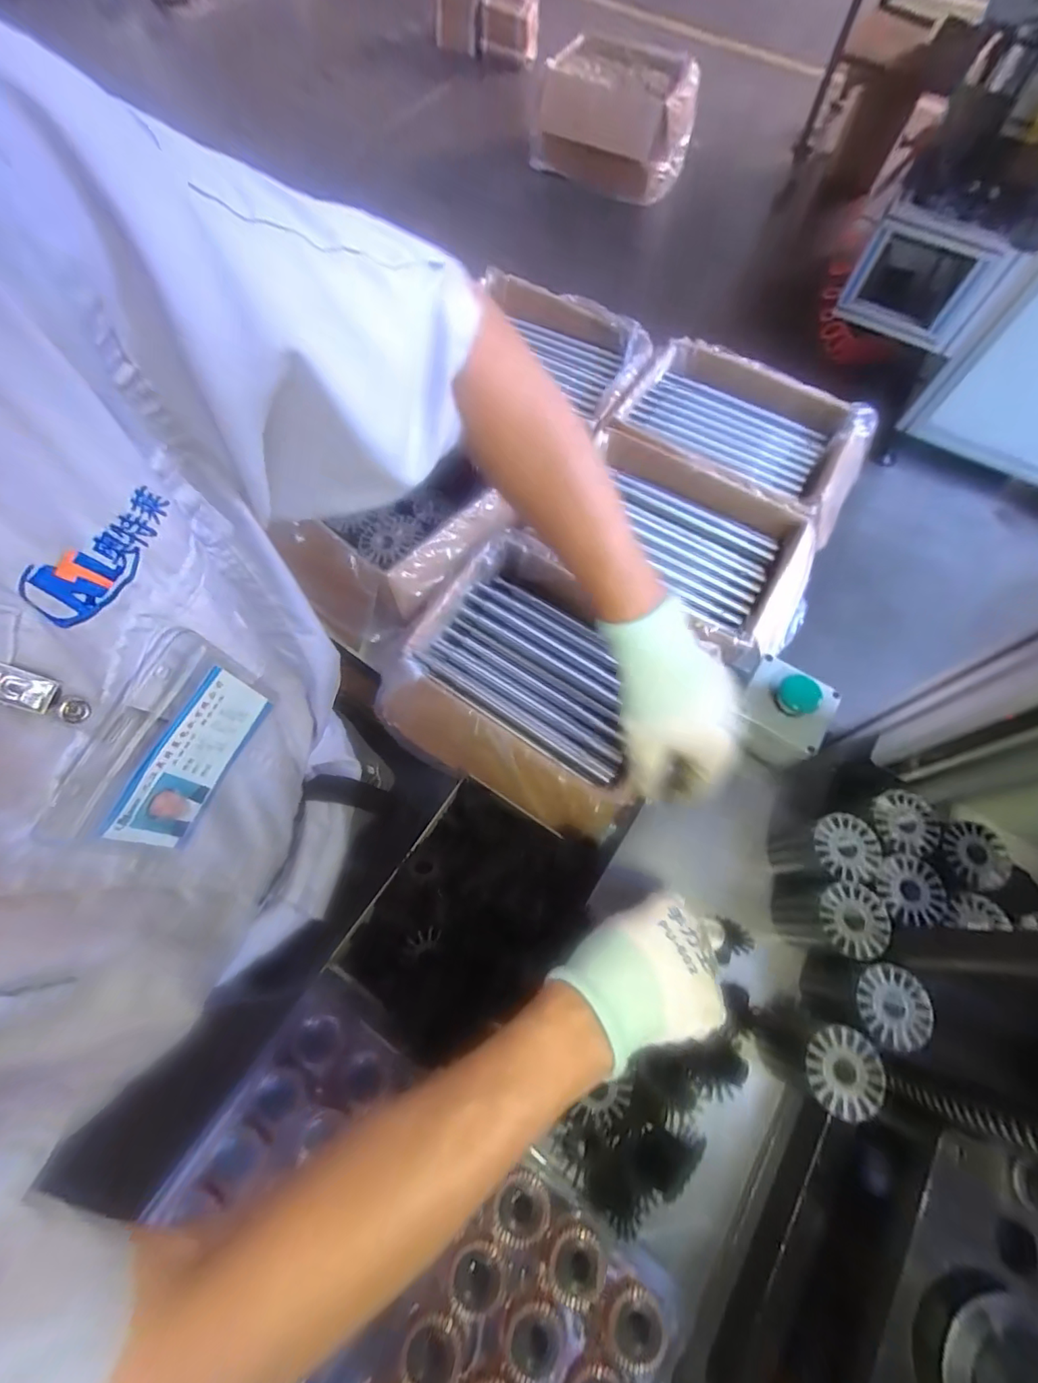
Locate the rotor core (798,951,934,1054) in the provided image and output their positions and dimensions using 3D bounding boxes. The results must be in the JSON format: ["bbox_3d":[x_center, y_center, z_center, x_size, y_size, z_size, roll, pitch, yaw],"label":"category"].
[{"bbox_3d":[0.263,0.239,0.413,0.060,0.079,0.051,20,68,6],"label":"rotor core"}]

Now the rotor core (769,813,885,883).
[{"bbox_3d":[0.258,0.139,0.453,0.056,0.076,0.049,-3,68,-3],"label":"rotor core"}]

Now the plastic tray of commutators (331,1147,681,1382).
[{"bbox_3d":[0.001,0.432,0.329,0.201,0.041,0.161,-41,74,-17],"label":"plastic tray of commutators"}]

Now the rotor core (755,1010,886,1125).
[{"bbox_3d":[0.220,0.274,0.396,0.051,0.082,0.051,1,67,-1],"label":"rotor core"}]

